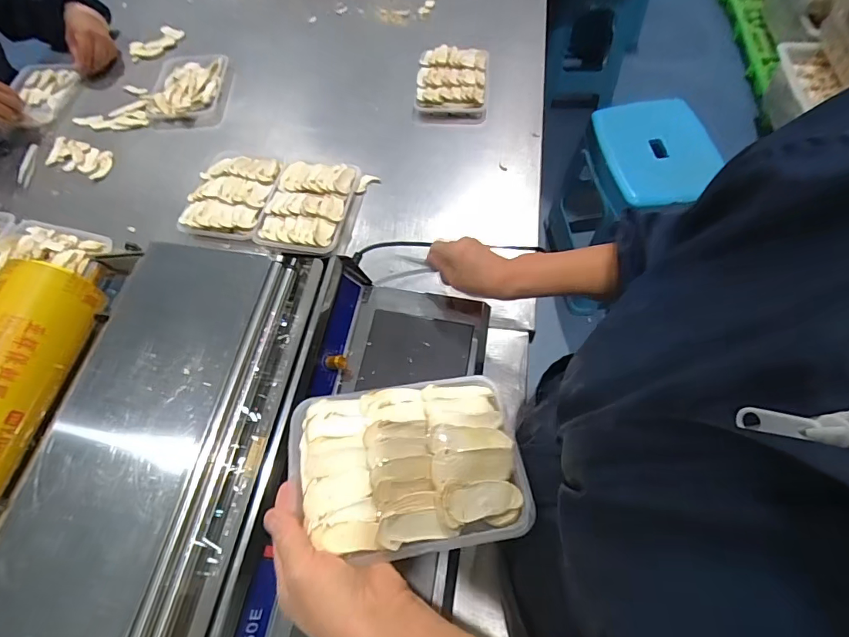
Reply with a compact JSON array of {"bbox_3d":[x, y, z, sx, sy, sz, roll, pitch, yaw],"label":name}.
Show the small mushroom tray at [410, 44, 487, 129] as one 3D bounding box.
[{"bbox_3d":[0.051,-0.447,0.835,0.138,0.041,0.183,3,63,4],"label":"small mushroom tray"}]

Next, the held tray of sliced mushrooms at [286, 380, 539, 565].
[{"bbox_3d":[-0.015,0.114,0.349,0.179,0.028,0.131,-9,63,-2],"label":"held tray of sliced mushrooms"}]

